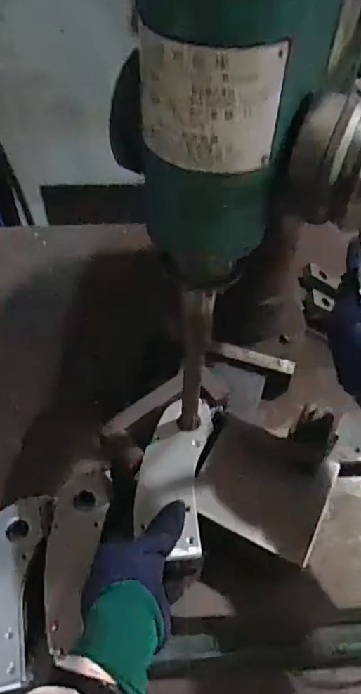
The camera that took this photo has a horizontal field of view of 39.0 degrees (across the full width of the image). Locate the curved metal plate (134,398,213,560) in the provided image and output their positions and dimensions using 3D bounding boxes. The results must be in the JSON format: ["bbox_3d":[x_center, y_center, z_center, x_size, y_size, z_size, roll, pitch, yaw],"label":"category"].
[{"bbox_3d":[-0.007,0.126,0.520,0.066,0.011,0.166,6,50,4],"label":"curved metal plate"}]

